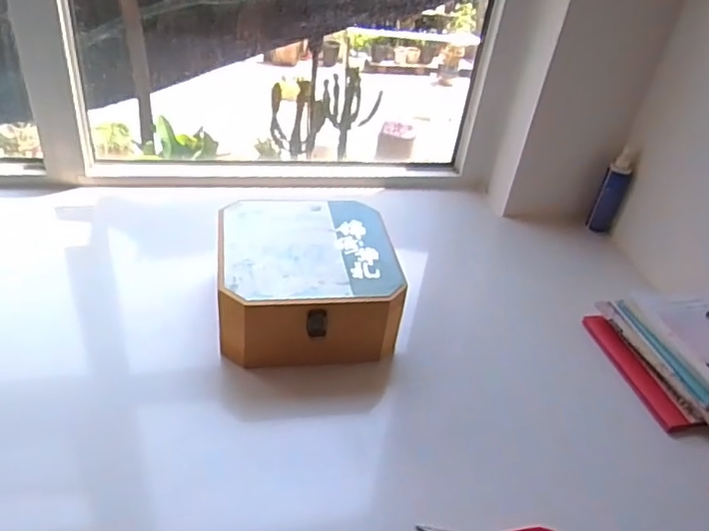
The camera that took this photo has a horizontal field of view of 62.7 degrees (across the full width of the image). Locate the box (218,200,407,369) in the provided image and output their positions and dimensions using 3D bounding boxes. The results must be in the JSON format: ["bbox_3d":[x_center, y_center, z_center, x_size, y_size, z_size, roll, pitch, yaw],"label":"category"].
[{"bbox_3d":[-0.069,0.016,0.821,0.230,0.102,0.245,-1,38,-12],"label":"box"}]

